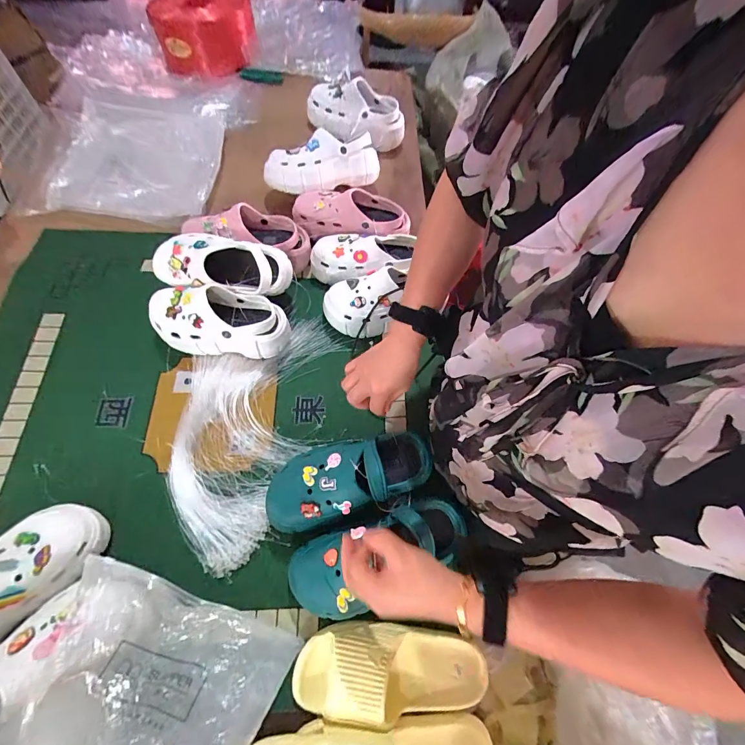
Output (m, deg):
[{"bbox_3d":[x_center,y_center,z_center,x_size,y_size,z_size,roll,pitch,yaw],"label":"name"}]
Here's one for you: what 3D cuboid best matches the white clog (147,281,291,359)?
[{"bbox_3d":[-0.277,-0.088,0.674,0.240,0.112,0.096,6,64,-2],"label":"white clog"}]

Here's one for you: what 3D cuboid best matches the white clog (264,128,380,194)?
[{"bbox_3d":[-0.107,-0.476,0.829,0.266,0.088,0.096,-21,67,-14],"label":"white clog"}]

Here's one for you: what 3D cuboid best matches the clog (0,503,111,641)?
[{"bbox_3d":[-0.490,0.288,0.480,0.106,0.082,0.247,37,67,13],"label":"clog"}]

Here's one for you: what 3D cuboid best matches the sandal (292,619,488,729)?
[{"bbox_3d":[0.028,0.407,0.494,0.266,0.065,0.110,4,64,-2],"label":"sandal"}]

